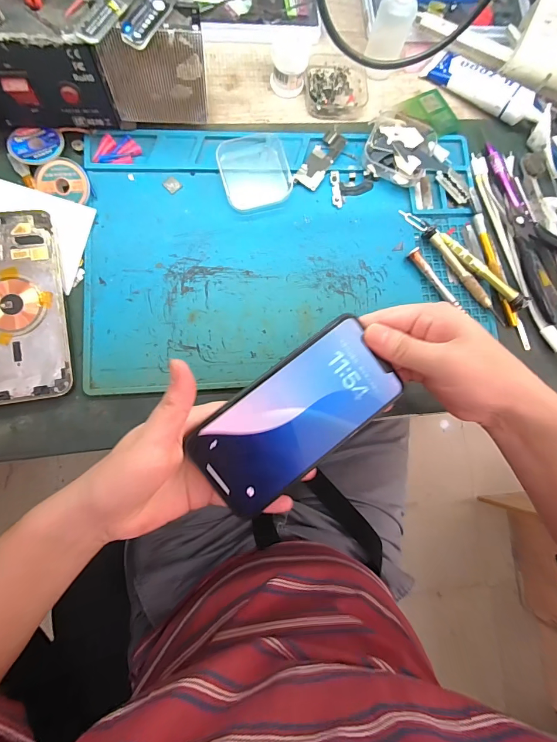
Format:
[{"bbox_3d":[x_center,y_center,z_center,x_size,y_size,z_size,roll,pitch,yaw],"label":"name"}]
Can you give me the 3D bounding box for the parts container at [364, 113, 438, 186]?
[{"bbox_3d":[0.121,-0.221,0.356,0.065,0.022,0.067,24,81,-2],"label":"parts container"}]

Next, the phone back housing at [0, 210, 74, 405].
[{"bbox_3d":[-0.220,-0.054,0.299,0.078,0.015,0.159,-10,83,-7],"label":"phone back housing"}]

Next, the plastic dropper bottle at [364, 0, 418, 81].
[{"bbox_3d":[0.110,-0.333,0.349,0.031,0.074,0.028,-12,84,-7],"label":"plastic dropper bottle"}]

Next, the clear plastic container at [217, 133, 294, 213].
[{"bbox_3d":[-0.022,-0.189,0.340,0.066,0.013,0.067,-21,85,-8],"label":"clear plastic container"}]

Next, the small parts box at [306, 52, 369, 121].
[{"bbox_3d":[0.062,-0.293,0.369,0.067,0.023,0.060,-5,83,-7],"label":"small parts box"}]

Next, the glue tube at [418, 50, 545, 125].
[{"bbox_3d":[0.217,-0.299,0.378,0.128,0.017,0.035,36,106,10],"label":"glue tube"}]

